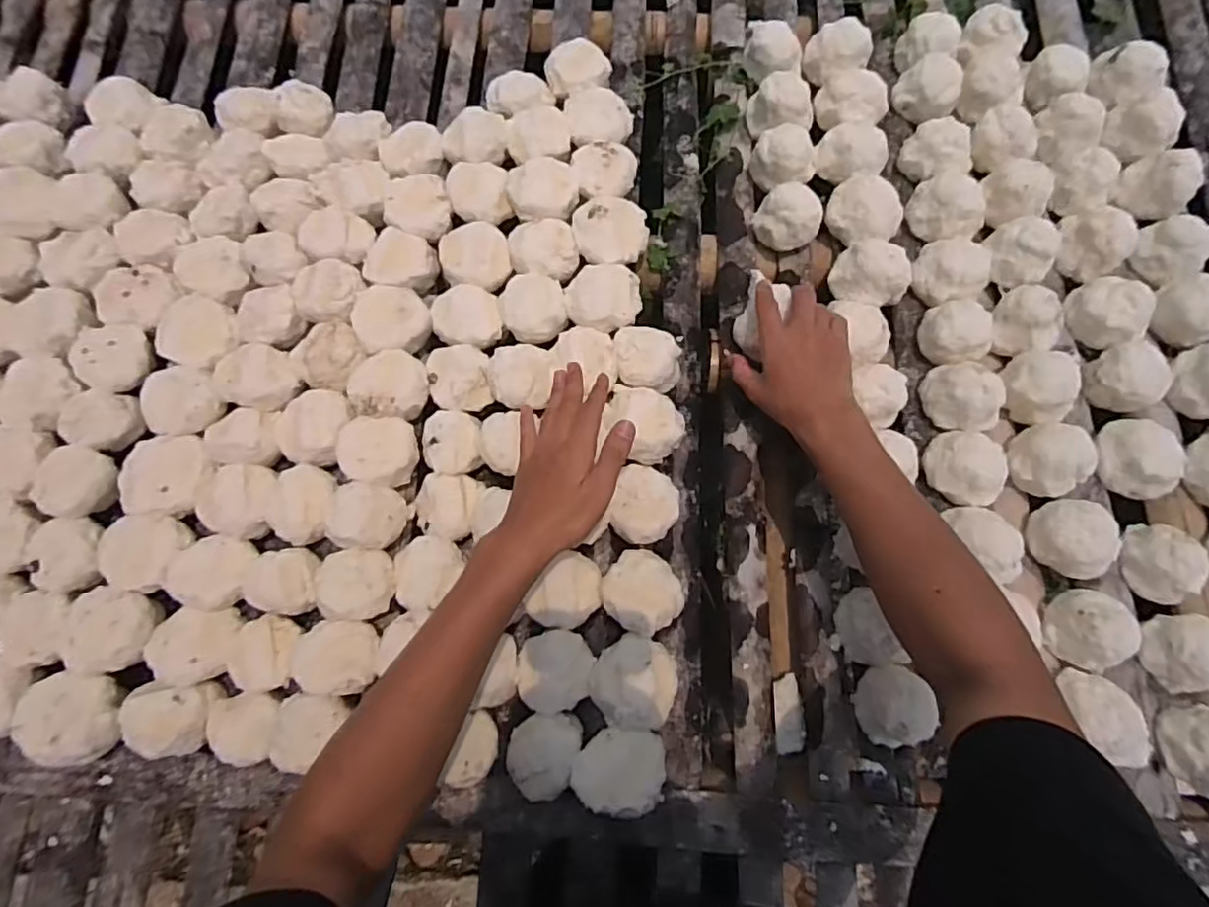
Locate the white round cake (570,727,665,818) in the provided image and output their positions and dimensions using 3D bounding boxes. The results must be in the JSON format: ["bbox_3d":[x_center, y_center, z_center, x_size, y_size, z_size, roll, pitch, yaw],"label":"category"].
[{"bbox_3d":[0.013,0.267,0.534,0.075,0.043,0.064,1,77,1],"label":"white round cake"}]

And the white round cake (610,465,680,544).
[{"bbox_3d":[0.039,0.053,0.611,0.066,0.041,0.077,16,77,4],"label":"white round cake"}]

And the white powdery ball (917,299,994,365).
[{"bbox_3d":[0.360,-0.124,0.640,0.057,0.044,0.065,-29,78,-6],"label":"white powdery ball"}]

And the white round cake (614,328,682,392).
[{"bbox_3d":[0.044,-0.096,0.646,0.068,0.032,0.066,0,77,1],"label":"white round cake"}]

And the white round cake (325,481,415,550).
[{"bbox_3d":[-0.226,0.061,0.602,0.061,0.052,0.062,0,77,1],"label":"white round cake"}]

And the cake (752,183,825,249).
[{"bbox_3d":[0.204,-0.257,0.683,0.061,0.048,0.059,0,77,1],"label":"cake"}]

